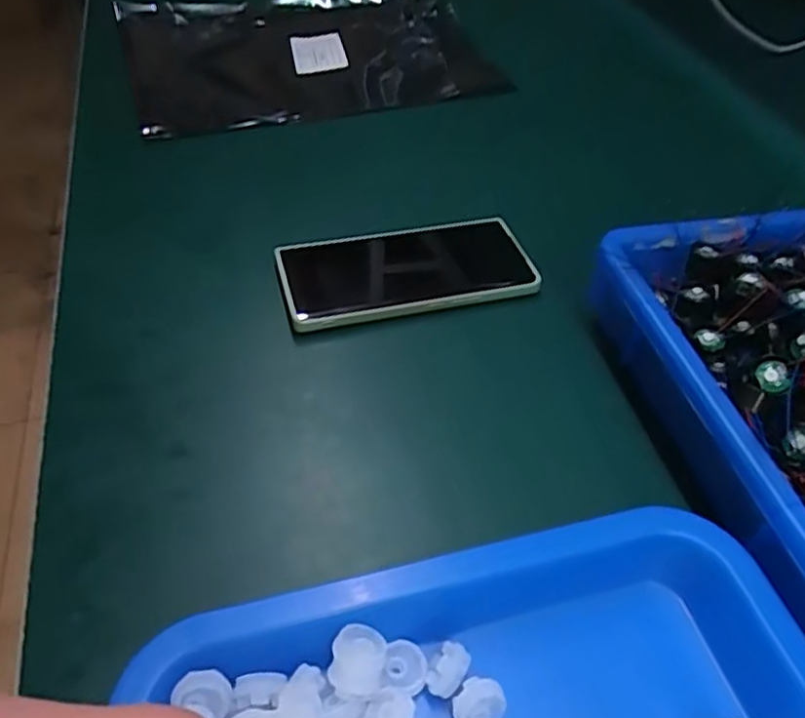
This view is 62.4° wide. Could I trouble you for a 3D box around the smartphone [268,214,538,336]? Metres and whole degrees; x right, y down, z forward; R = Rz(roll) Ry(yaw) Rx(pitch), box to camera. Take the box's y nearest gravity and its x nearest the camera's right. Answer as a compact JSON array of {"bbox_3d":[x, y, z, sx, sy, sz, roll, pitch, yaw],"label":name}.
[{"bbox_3d":[0.005,-0.060,0.432,0.164,0.015,0.075,-11,50,-13],"label":"smartphone"}]

